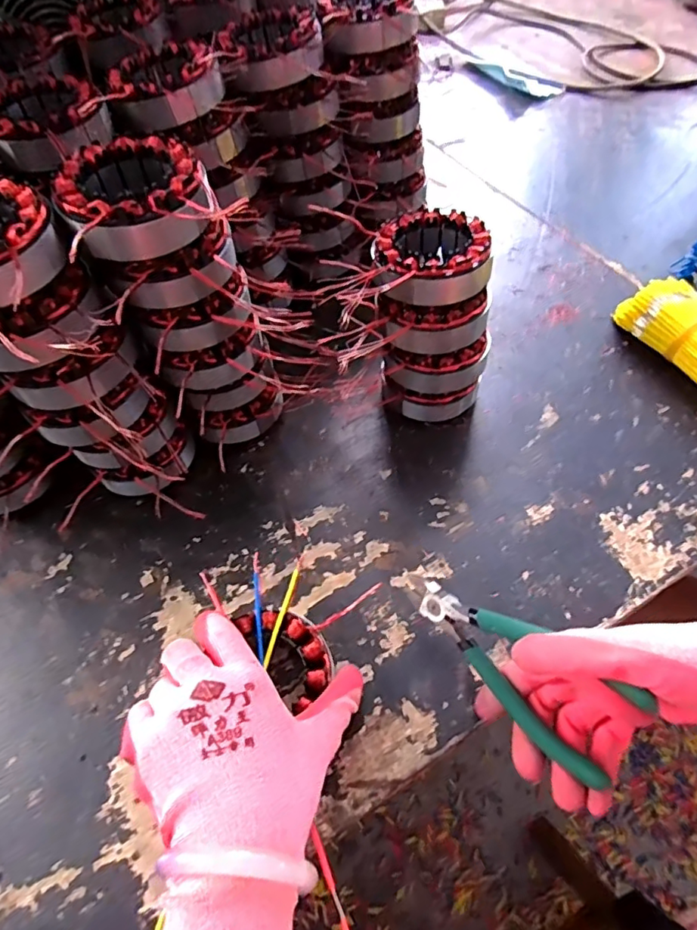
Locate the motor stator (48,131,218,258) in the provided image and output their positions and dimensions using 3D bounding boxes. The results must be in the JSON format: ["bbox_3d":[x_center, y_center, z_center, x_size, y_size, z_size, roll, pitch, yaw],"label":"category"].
[{"bbox_3d":[-0.125,-0.155,0.316,0.082,0.034,0.093,-25,60,-14],"label":"motor stator"}]

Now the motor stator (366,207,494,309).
[{"bbox_3d":[0.059,-0.157,0.397,0.087,0.034,0.087,-1,58,1],"label":"motor stator"}]

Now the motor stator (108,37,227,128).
[{"bbox_3d":[-0.142,-0.299,0.412,0.083,0.033,0.083,-8,58,-3],"label":"motor stator"}]

